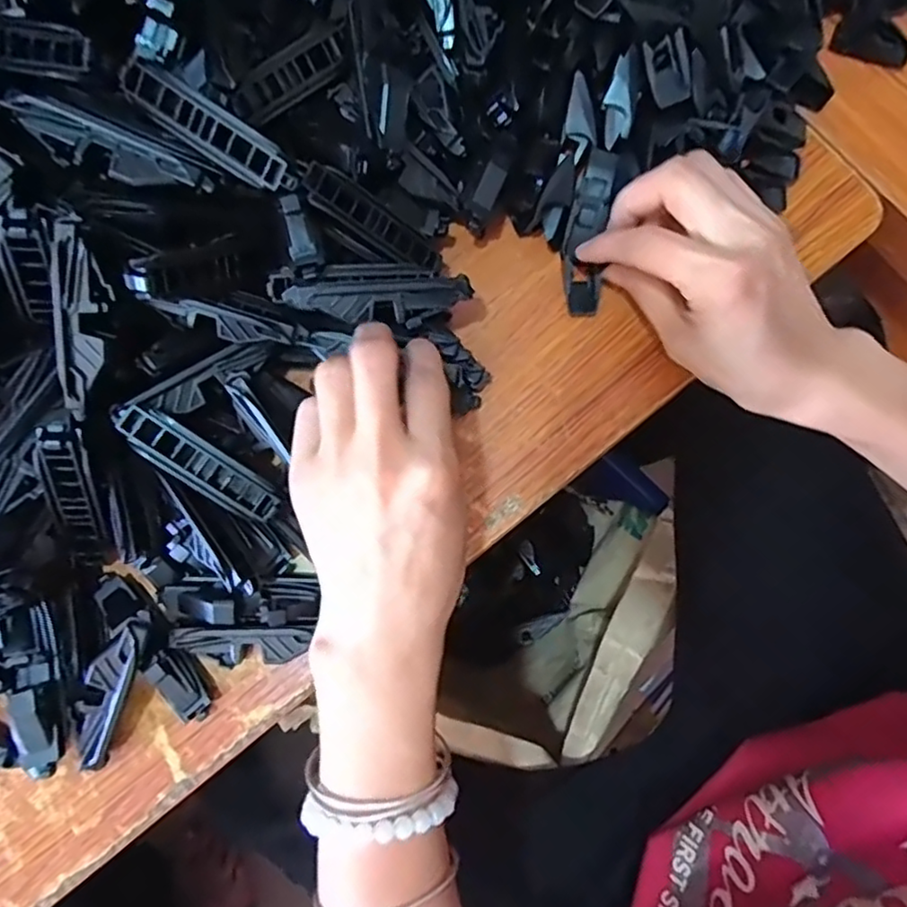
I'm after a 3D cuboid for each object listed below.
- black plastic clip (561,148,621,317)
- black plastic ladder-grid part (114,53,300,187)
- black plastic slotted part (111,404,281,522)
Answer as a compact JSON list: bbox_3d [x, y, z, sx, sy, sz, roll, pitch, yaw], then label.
[{"bbox_3d":[0.069,-0.114,0.323,0.021,0.014,0.083,8,92,2],"label":"black plastic clip"},{"bbox_3d":[-0.102,-0.136,0.263,0.079,0.005,0.020,32,114,-8],"label":"black plastic ladder-grid part"},{"bbox_3d":[-0.114,0.004,0.281,0.078,0.013,0.020,37,82,-16],"label":"black plastic slotted part"}]

